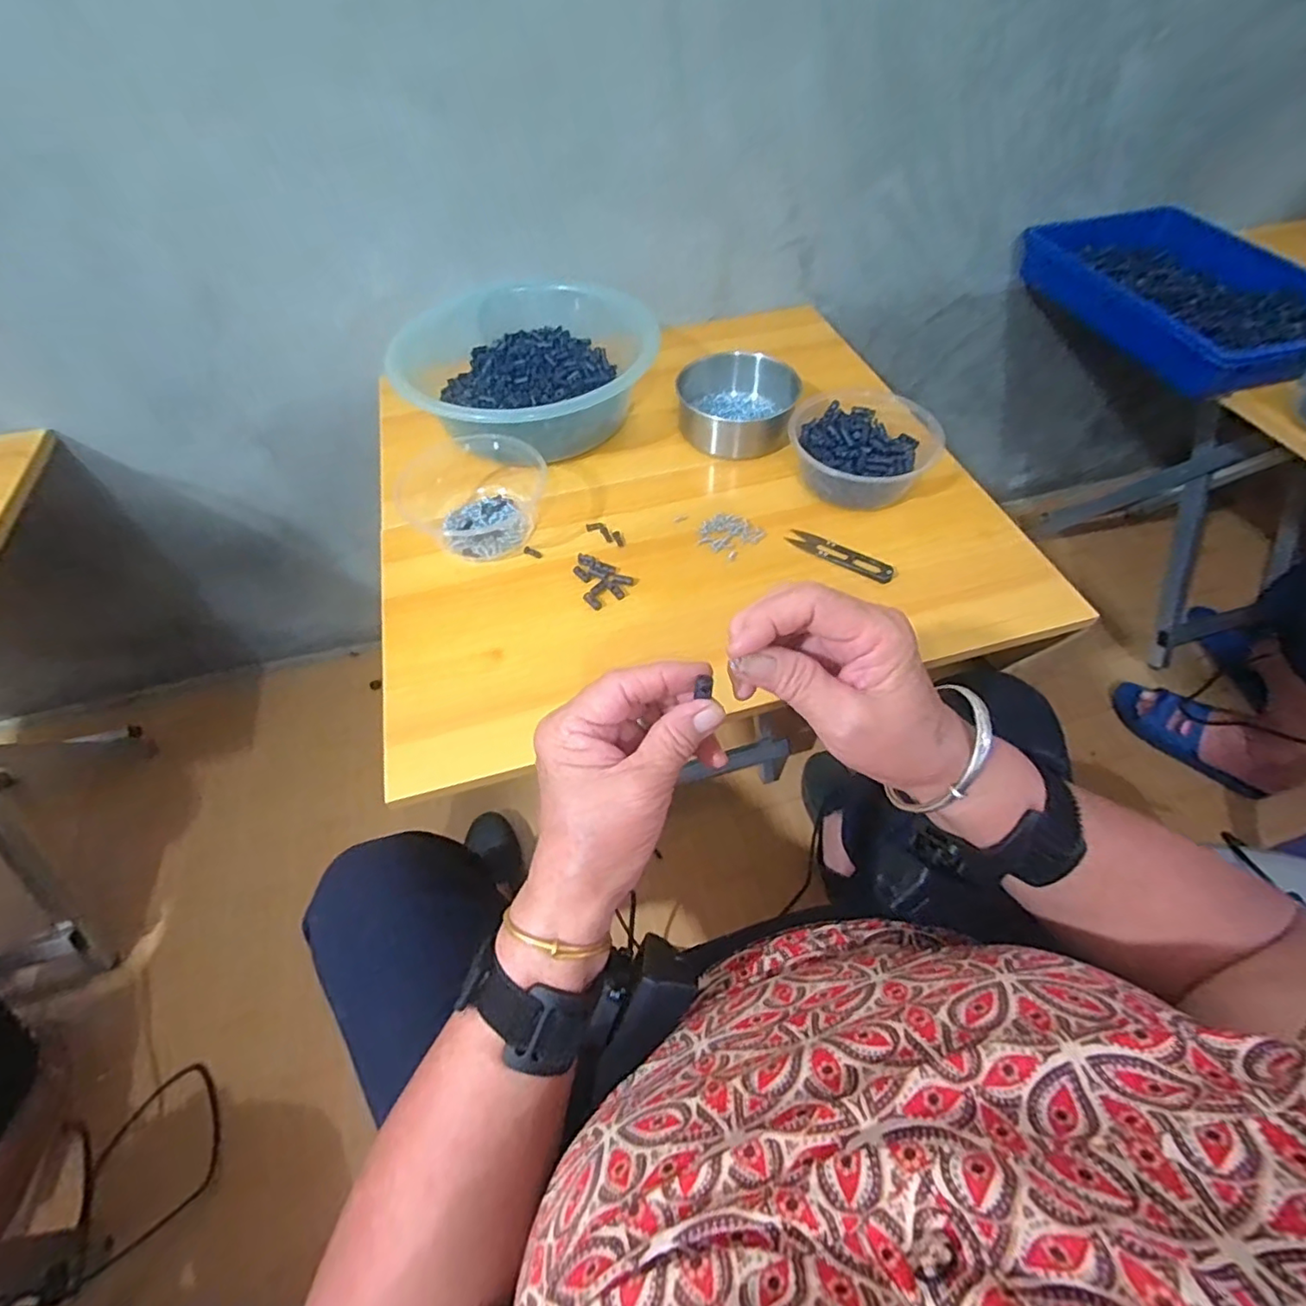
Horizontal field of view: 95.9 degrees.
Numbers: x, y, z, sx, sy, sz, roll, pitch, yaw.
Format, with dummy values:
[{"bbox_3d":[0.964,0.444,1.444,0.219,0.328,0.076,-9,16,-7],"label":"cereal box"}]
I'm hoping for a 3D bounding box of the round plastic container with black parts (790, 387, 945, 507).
[{"bbox_3d":[0.210,-0.211,0.591,0.135,0.042,0.152,25,59,17],"label":"round plastic container with black parts"}]

